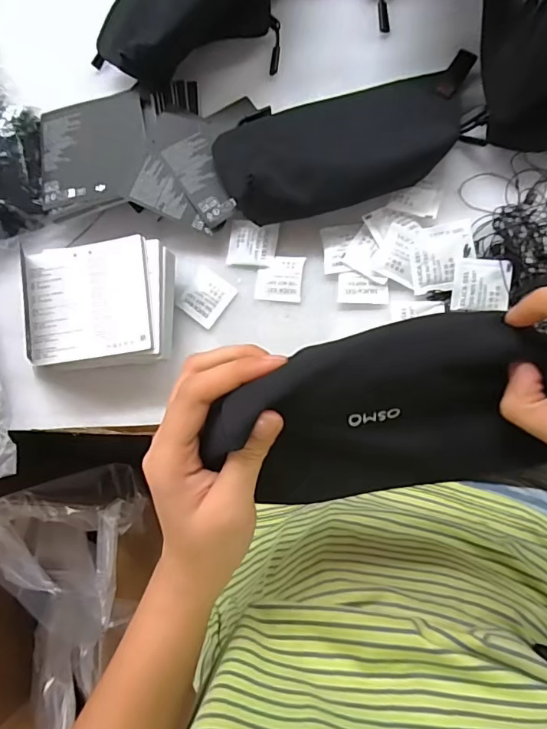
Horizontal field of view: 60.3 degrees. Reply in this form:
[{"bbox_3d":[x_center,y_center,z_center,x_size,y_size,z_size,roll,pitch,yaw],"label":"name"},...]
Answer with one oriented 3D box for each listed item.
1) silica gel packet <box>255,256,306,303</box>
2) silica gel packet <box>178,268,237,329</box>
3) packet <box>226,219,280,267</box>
[{"bbox_3d":[0.005,-0.073,0.396,0.039,0.004,0.038,6,87,10],"label":"silica gel packet"},{"bbox_3d":[-0.058,-0.059,0.412,0.038,0.004,0.043,40,92,10],"label":"silica gel packet"},{"bbox_3d":[-0.018,-0.104,0.406,0.042,0.007,0.039,9,87,10],"label":"packet"}]

